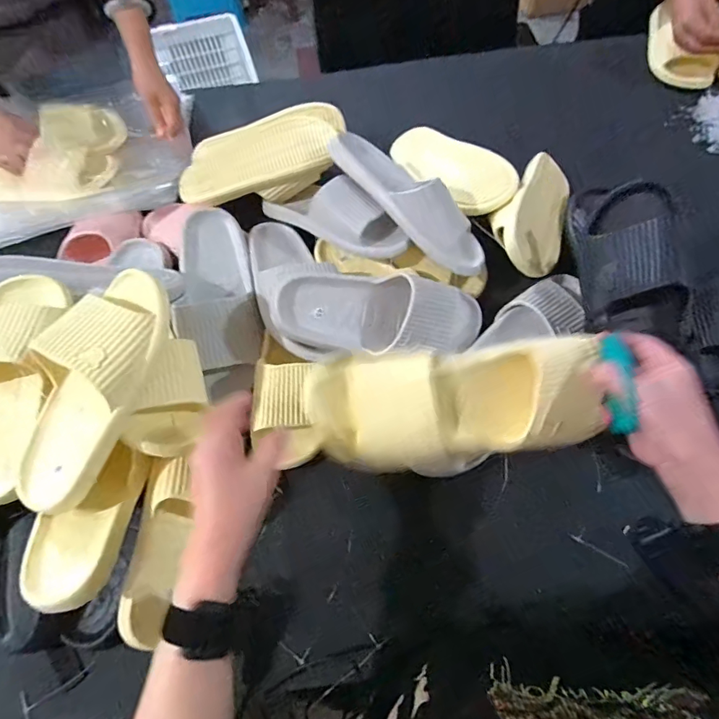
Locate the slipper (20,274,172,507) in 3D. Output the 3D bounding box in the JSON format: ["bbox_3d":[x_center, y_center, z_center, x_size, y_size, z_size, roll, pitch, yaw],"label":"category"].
[{"bbox_3d":[-0.269,0.026,0.444,0.107,0.066,0.247,21,86,11],"label":"slipper"}]

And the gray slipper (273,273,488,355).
[{"bbox_3d":[0.028,-0.051,0.555,0.256,0.074,0.092,1,66,3],"label":"gray slipper"}]

